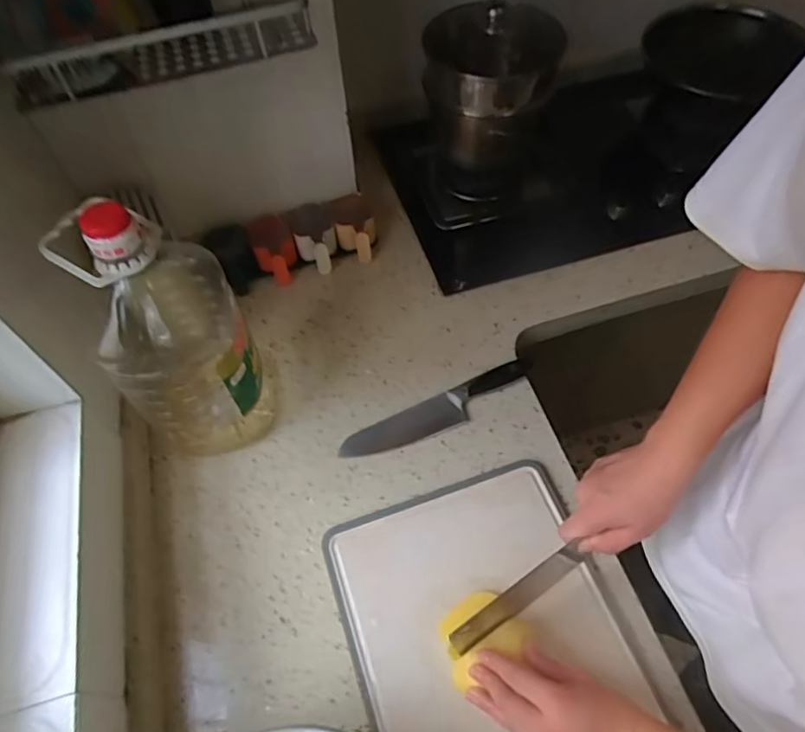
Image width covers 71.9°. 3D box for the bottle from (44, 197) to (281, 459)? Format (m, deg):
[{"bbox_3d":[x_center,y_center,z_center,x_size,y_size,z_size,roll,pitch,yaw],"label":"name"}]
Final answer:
[{"bbox_3d":[-0.256,-0.040,0.632,0.142,0.345,0.157,-26,59,-14],"label":"bottle"}]

